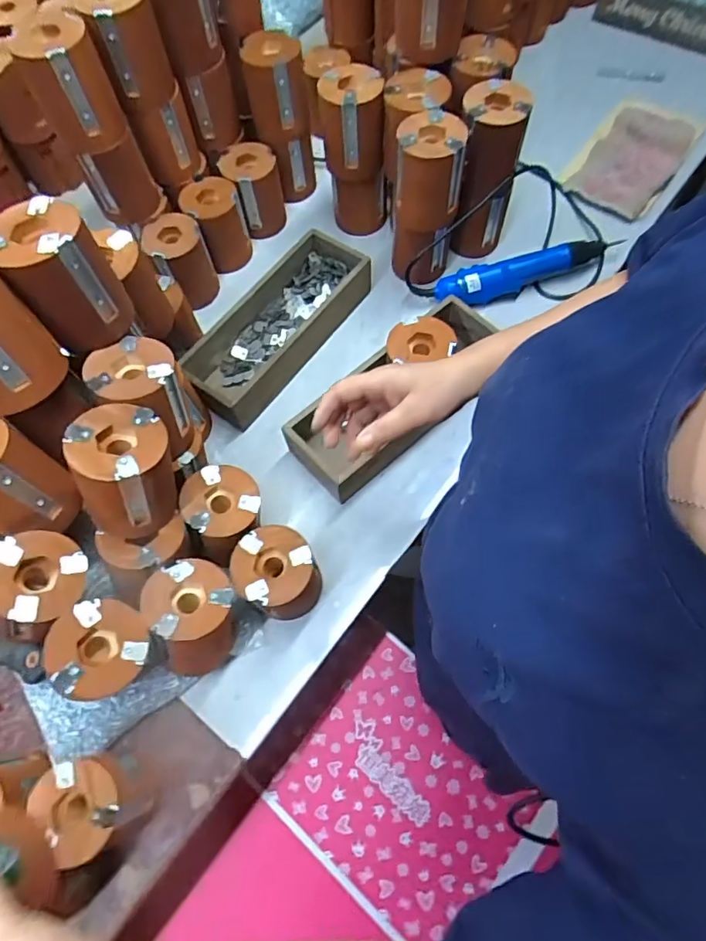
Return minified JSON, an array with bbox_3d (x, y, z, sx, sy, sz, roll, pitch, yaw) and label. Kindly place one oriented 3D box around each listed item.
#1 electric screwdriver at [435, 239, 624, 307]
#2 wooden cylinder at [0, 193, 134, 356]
[{"bbox_3d":[0.241,-0.276,0.727,0.260,0.035,0.041,-20,69,-6],"label":"electric screwdriver"},{"bbox_3d":[-0.246,-0.163,0.455,0.074,0.100,0.078,-1,68,1],"label":"wooden cylinder"}]

